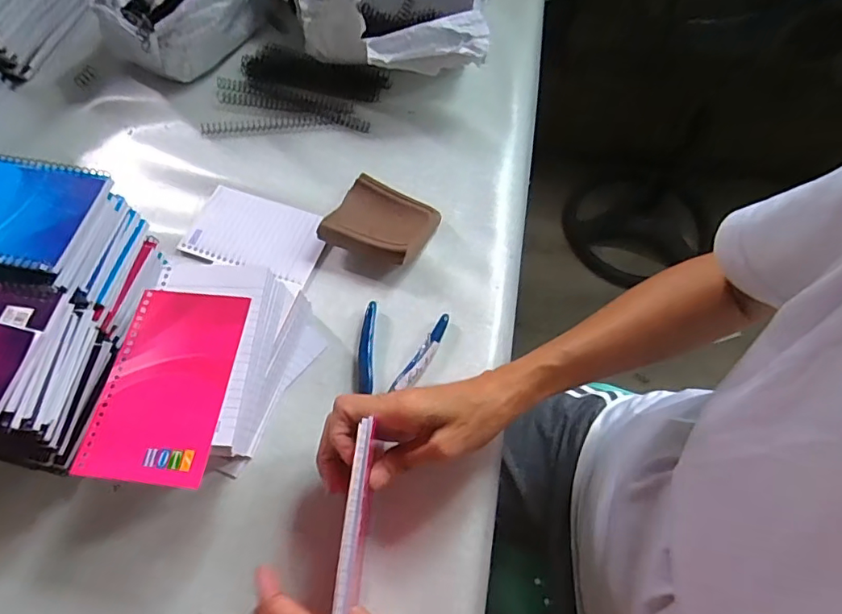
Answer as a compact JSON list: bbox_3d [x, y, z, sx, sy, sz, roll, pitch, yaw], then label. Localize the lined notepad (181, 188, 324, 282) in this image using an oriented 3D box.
[{"bbox_3d":[-0.154,-0.071,0.488,0.130,0.008,0.079,17,64,9],"label":"lined notepad"}]

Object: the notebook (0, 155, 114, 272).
[{"bbox_3d":[-0.308,-0.073,0.376,0.125,0.016,0.090,8,63,5],"label":"notebook"}]

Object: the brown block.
[{"bbox_3d":[-0.033,-0.080,0.480,0.092,0.027,0.087,21,65,11],"label":"brown block"}]

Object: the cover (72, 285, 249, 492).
[{"bbox_3d":[-0.167,0.048,0.340,0.079,0.005,0.128,5,63,3],"label":"cover"}]

